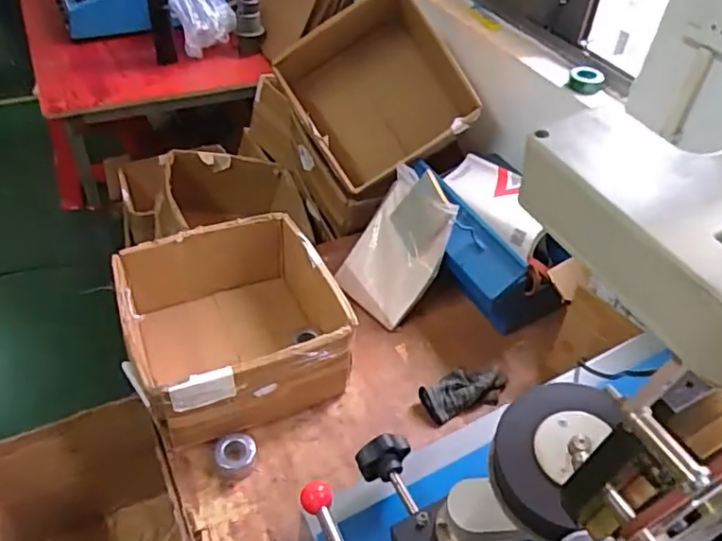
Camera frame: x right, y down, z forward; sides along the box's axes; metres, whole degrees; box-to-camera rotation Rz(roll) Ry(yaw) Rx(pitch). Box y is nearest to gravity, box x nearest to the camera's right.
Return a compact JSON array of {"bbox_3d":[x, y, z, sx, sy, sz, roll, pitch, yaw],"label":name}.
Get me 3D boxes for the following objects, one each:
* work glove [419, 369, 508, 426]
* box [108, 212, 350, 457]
[{"bbox_3d":[0.182,0.208,1.052,0.158,0.042,0.079,-13,46,-17],"label":"work glove"},{"bbox_3d":[-0.216,0.102,1.048,0.346,0.194,0.323,-18,48,-22],"label":"box"}]

